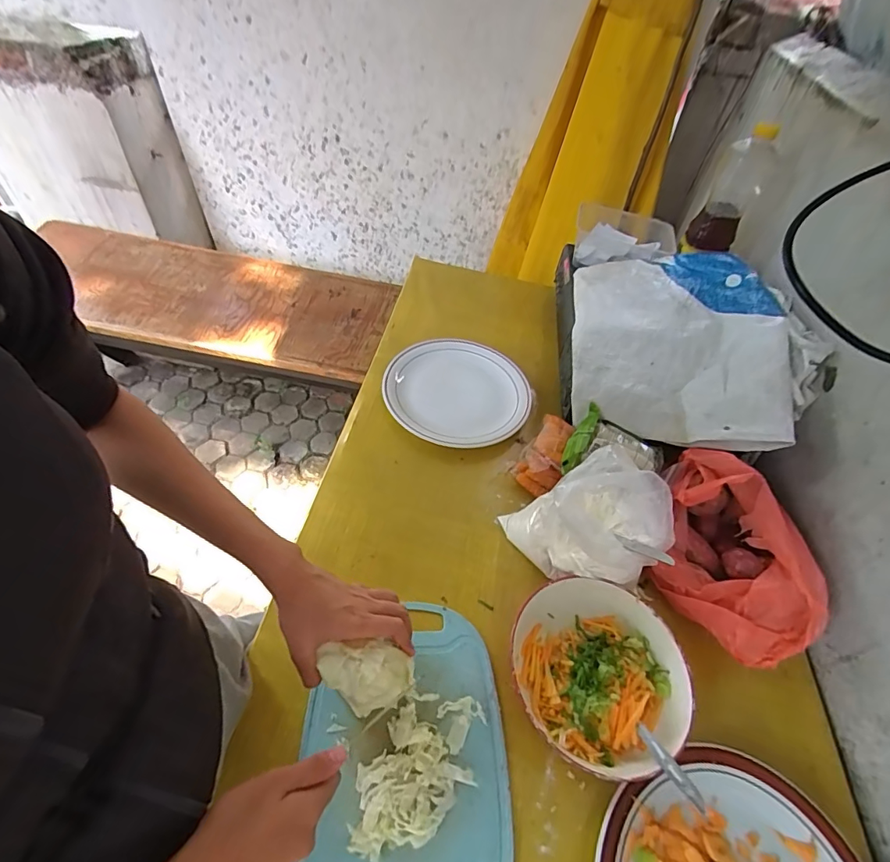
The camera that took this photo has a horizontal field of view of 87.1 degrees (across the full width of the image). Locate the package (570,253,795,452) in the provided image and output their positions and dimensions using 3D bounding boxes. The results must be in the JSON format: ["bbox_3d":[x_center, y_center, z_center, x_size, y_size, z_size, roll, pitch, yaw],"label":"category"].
[{"bbox_3d":[0.321,-0.132,0.677,0.265,0.070,0.353,3,59,15],"label":"package"}]

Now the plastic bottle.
[{"bbox_3d":[0.432,-0.355,0.709,0.071,0.174,0.066,28,53,18],"label":"plastic bottle"}]

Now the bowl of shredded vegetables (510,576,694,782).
[{"bbox_3d":[0.149,0.237,0.460,0.168,0.050,0.164,3,49,-3],"label":"bowl of shredded vegetables"}]

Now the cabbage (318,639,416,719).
[{"bbox_3d":[-0.068,0.221,0.418,0.077,0.055,0.047,-3,50,-8],"label":"cabbage"}]

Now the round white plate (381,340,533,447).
[{"bbox_3d":[0.021,-0.064,0.720,0.213,0.029,0.205,3,49,-3],"label":"round white plate"}]

